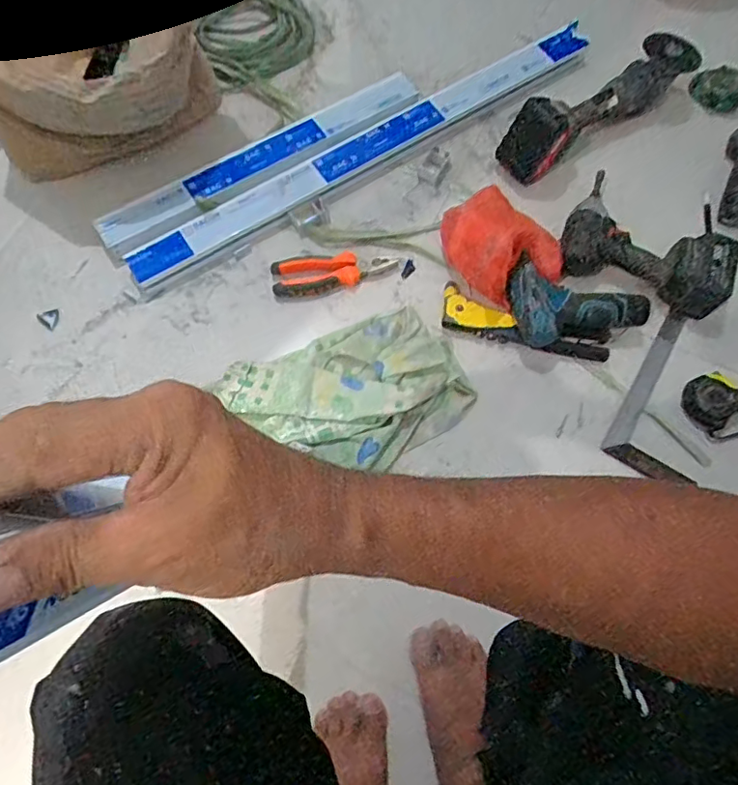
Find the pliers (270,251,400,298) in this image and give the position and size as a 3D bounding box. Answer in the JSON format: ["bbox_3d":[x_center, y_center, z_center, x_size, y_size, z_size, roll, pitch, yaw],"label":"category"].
[{"bbox_3d":[-0.054,-0.191,0.888,0.197,0.029,0.073,-6,71,-4],"label":"pliers"}]

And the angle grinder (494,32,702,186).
[{"bbox_3d":[0.379,-0.490,0.929,0.349,0.113,0.092,-32,74,-12],"label":"angle grinder"}]

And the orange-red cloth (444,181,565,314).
[{"bbox_3d":[0.200,-0.226,0.861,0.139,0.101,0.176,-33,73,-10],"label":"orange-red cloth"}]

